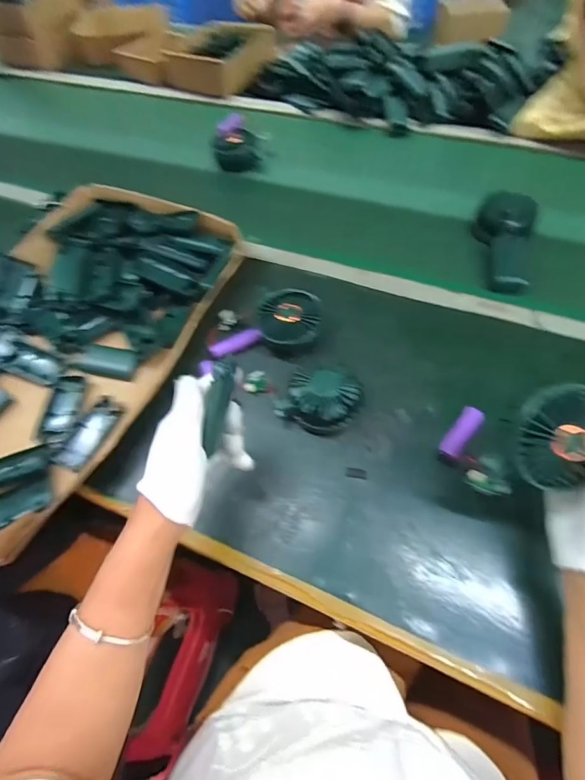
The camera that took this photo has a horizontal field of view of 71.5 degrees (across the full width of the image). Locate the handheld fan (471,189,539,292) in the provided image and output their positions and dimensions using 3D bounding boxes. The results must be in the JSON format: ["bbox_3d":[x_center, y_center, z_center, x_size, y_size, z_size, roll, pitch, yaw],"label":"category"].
[{"bbox_3d":[0.304,-0.213,0.581,0.087,0.053,0.154,13,59,13],"label":"handheld fan"}]

